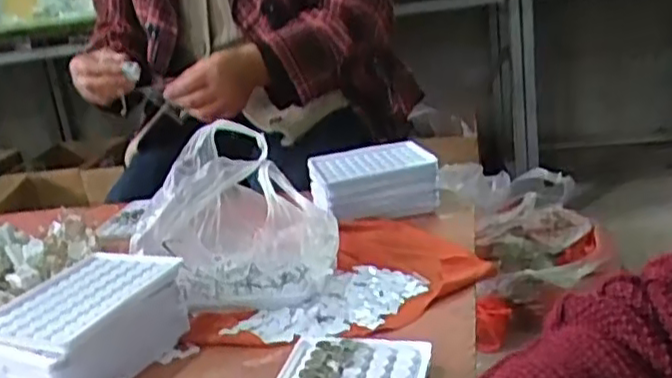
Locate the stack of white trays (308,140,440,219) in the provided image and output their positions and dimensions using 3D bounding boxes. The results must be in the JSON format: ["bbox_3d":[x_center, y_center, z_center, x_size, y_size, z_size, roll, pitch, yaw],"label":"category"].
[{"bbox_3d":[0.042,-0.008,0.787,0.138,0.055,0.103,-9,17,-5],"label":"stack of white trays"}]

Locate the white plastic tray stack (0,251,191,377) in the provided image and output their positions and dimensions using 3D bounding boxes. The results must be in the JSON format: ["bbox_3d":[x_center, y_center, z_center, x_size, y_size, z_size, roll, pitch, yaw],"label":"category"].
[{"bbox_3d":[-0.184,0.106,0.505,0.097,0.060,0.140,1,19,26],"label":"white plastic tray stack"}]

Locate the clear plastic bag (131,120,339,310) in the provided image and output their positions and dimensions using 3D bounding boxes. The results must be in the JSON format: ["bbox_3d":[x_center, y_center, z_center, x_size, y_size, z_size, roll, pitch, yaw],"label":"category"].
[{"bbox_3d":[-0.088,0.023,0.619,0.168,0.127,0.172,-9,17,-5],"label":"clear plastic bag"}]

